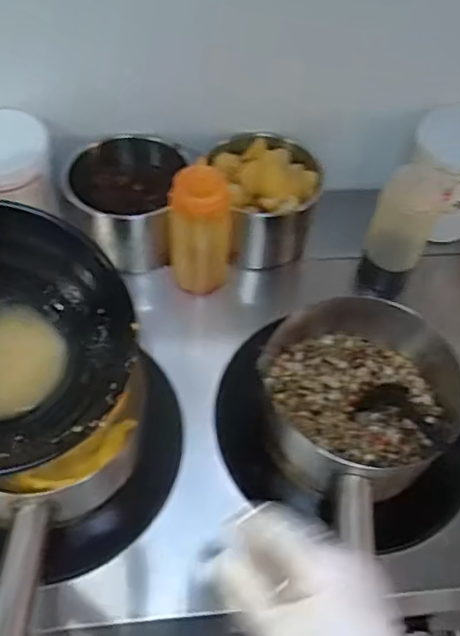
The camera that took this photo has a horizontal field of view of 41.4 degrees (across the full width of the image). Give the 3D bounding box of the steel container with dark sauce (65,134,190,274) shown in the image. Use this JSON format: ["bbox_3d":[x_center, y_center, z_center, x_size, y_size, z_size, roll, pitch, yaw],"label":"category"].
[{"bbox_3d":[-0.130,-0.143,0.761,0.131,0.143,0.116,7,56,0],"label":"steel container with dark sauce"}]

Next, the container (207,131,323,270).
[{"bbox_3d":[0.046,-0.152,0.791,0.125,0.145,0.121,-4,57,-7],"label":"container"}]

